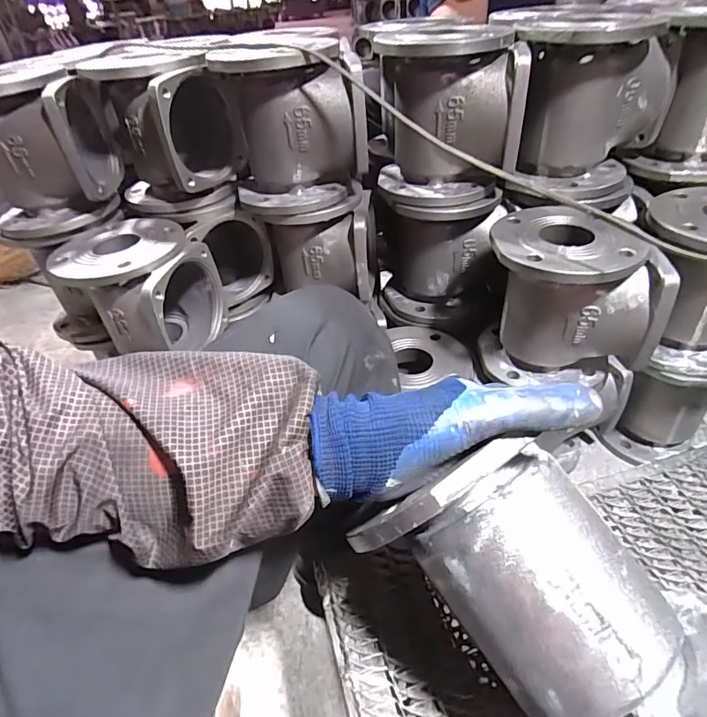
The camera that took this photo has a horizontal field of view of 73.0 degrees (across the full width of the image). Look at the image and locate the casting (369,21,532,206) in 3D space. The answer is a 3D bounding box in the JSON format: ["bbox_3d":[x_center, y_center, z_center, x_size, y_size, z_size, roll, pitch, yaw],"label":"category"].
[{"bbox_3d":[0.119,-0.339,0.663,0.168,0.199,0.186,-9,39,-2],"label":"casting"}]

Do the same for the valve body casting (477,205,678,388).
[{"bbox_3d":[0.277,-0.075,0.625,0.187,0.188,0.153,-2,40,5],"label":"valve body casting"}]

